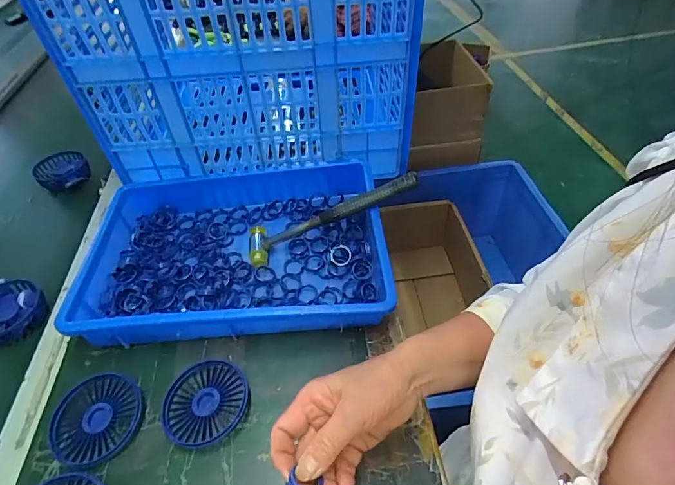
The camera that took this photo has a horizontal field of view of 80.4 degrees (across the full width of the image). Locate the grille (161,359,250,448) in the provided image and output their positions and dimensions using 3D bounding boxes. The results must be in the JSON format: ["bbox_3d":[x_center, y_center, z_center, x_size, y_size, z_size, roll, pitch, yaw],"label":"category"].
[{"bbox_3d":[-0.138,0.167,0.416,0.085,0.016,0.085,7,48,11],"label":"grille"}]

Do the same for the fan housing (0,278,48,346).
[{"bbox_3d":[-0.433,0.087,0.521,0.103,0.026,0.084,24,53,25],"label":"fan housing"}]

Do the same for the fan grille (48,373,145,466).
[{"bbox_3d":[-0.247,0.179,0.407,0.090,0.022,0.082,0,47,5],"label":"fan grille"}]

